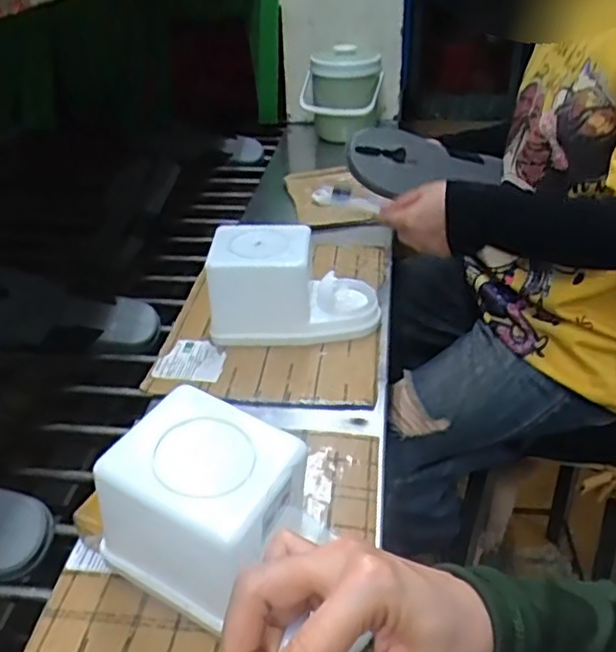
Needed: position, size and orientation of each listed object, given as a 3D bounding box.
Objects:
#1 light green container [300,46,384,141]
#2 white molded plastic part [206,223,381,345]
[{"bbox_3d":[0.068,-0.455,1.271,0.163,0.159,0.170,-1,34,-1],"label":"light green container"},{"bbox_3d":[-0.013,-0.046,0.736,0.187,0.110,0.100,0,34,3],"label":"white molded plastic part"}]

